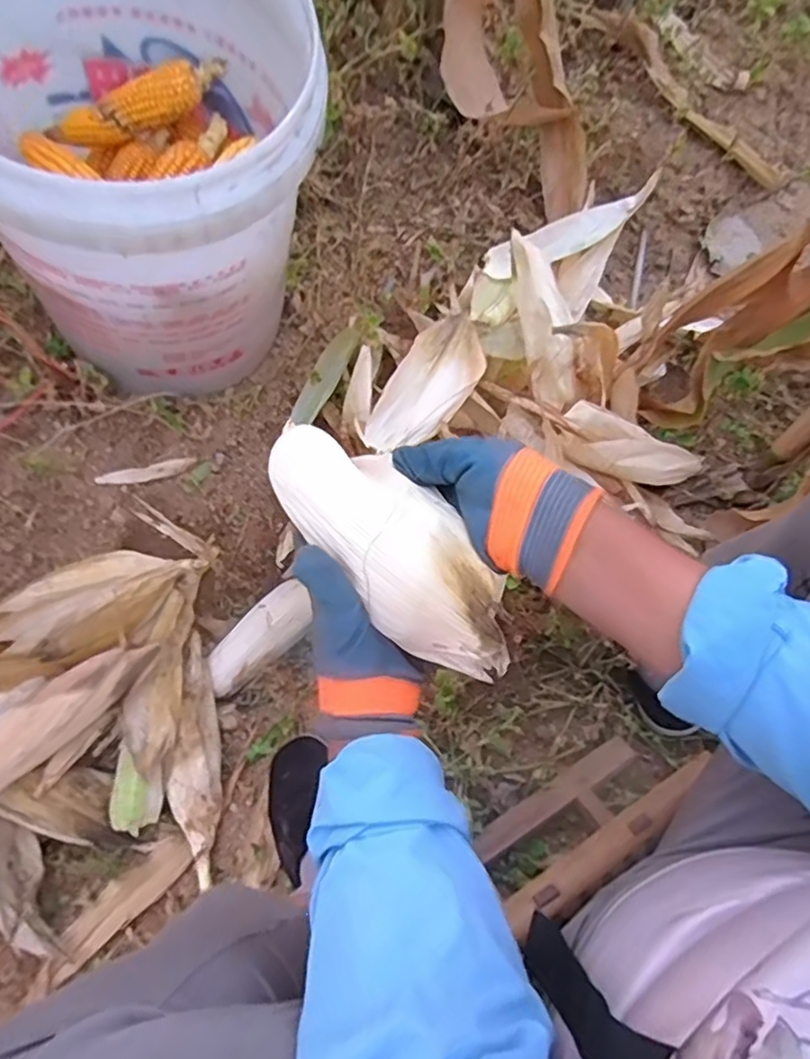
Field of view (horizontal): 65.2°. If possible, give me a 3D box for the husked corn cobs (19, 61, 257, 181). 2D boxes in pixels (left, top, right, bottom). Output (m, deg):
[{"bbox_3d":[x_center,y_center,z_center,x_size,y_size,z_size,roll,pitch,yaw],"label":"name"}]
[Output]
[{"bbox_3d":[-0.267,-0.424,0.630,0.186,0.045,0.042,-15,74,11],"label":"husked corn cobs"}]

